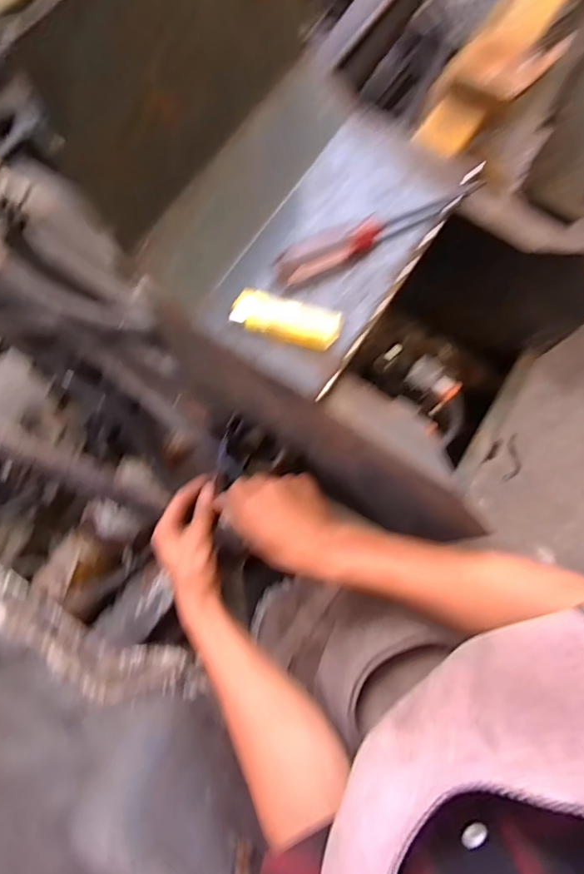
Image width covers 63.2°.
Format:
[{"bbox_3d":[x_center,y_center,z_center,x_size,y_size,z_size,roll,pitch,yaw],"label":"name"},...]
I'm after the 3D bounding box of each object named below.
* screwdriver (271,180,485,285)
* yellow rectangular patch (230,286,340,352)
[{"bbox_3d":[0.070,-0.170,0.386,0.186,0.020,0.027,-29,79,-8],"label":"screwdriver"},{"bbox_3d":[-0.004,-0.088,0.358,0.081,0.007,0.031,15,77,2],"label":"yellow rectangular patch"}]

